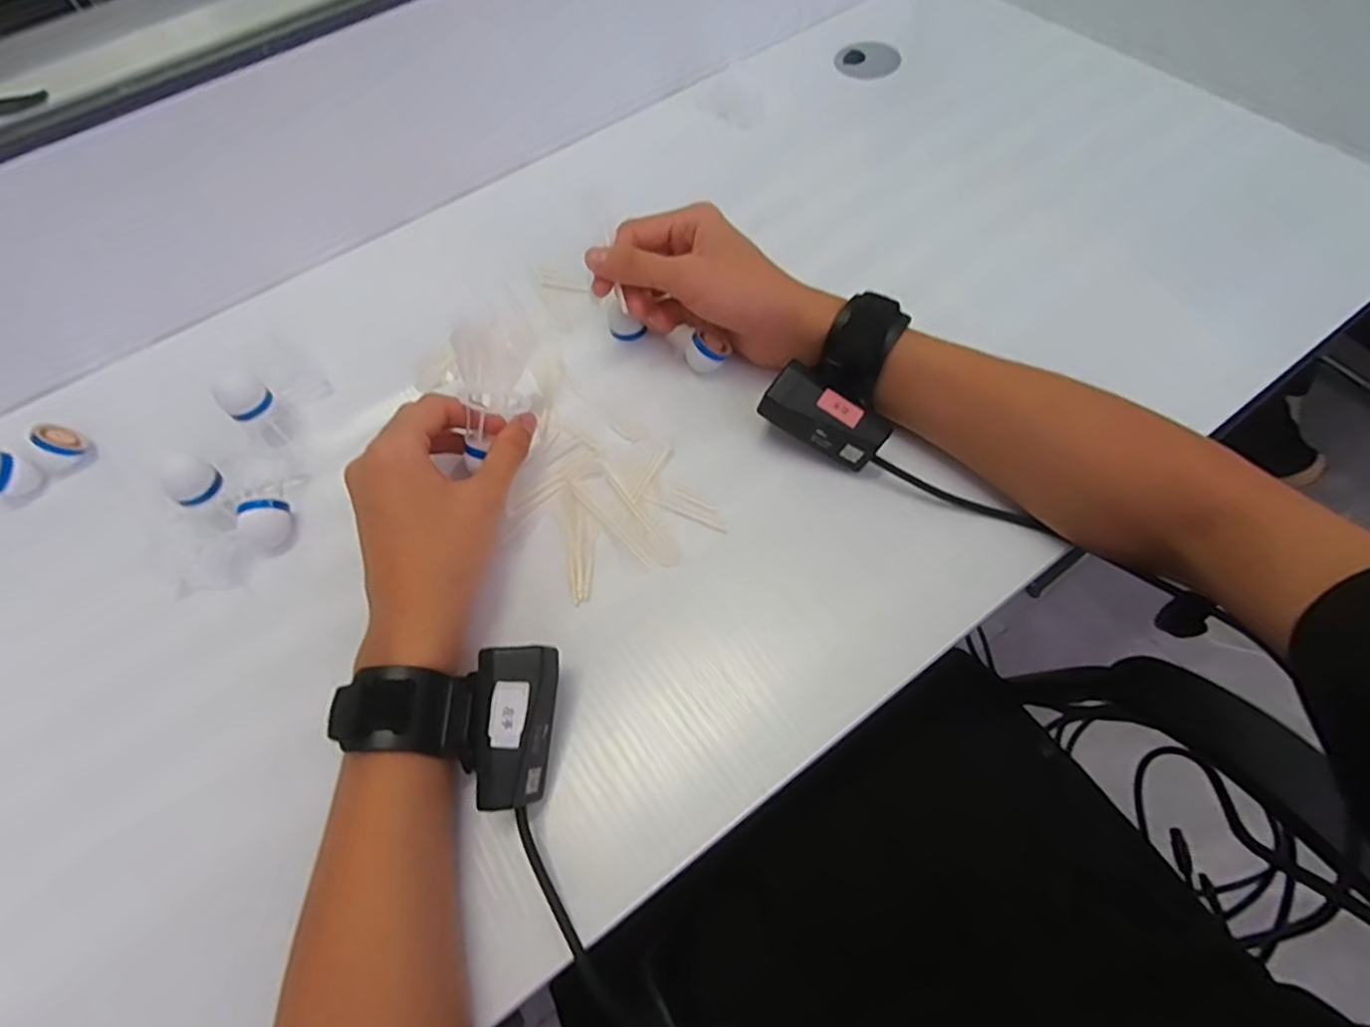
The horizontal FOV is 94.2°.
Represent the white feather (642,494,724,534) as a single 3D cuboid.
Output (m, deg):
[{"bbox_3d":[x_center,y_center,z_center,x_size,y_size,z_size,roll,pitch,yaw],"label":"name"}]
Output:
[{"bbox_3d":[0.000,-0.001,0.367,0.052,0.004,0.005,24,65,15],"label":"white feather"}]

